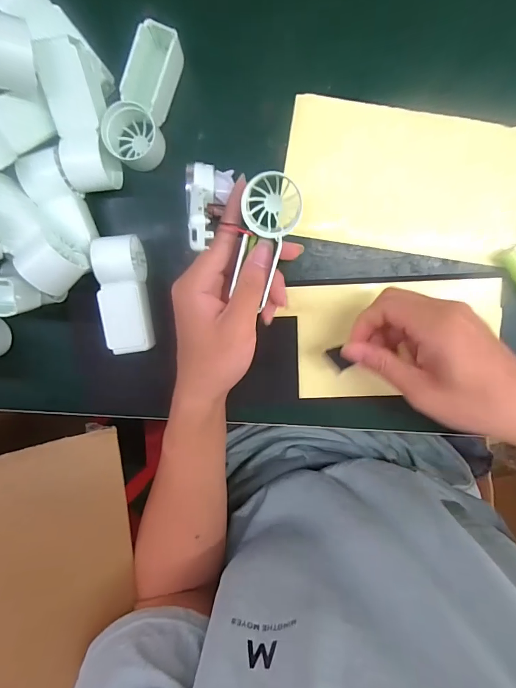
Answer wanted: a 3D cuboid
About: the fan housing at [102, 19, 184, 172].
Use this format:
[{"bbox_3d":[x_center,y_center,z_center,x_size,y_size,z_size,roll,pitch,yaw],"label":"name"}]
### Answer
[{"bbox_3d":[-0.087,-0.189,0.276,0.045,0.031,0.095,19,99,-2],"label":"fan housing"}]

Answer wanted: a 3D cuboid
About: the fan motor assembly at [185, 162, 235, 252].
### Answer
[{"bbox_3d":[-0.039,-0.098,0.256,0.032,0.083,0.030,4,140,1],"label":"fan motor assembly"}]

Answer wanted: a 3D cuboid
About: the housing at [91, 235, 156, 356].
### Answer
[{"bbox_3d":[-0.110,-0.040,0.298,0.035,0.037,0.092,-6,99,2],"label":"housing"}]

